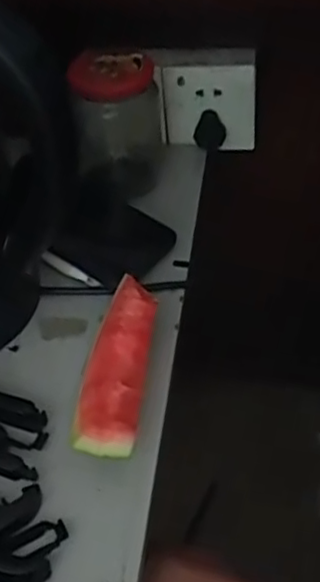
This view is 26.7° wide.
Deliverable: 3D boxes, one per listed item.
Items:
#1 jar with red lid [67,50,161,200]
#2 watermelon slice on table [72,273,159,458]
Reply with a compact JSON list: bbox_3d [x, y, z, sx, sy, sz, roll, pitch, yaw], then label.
[{"bbox_3d":[-0.036,-0.145,0.593,0.070,0.126,0.075,-2,47,3],"label":"jar with red lid"},{"bbox_3d":[-0.028,0.051,0.451,0.044,0.037,0.138,3,47,8],"label":"watermelon slice on table"}]

